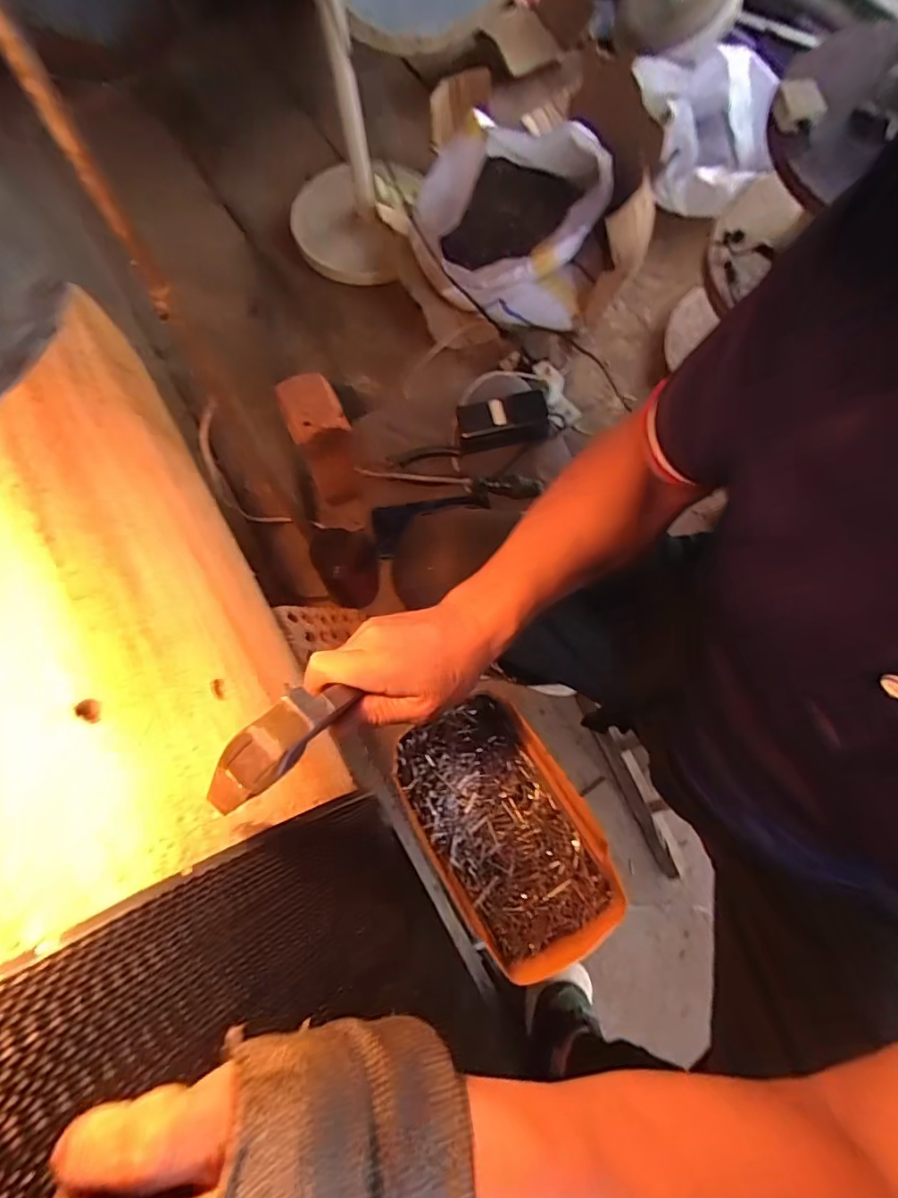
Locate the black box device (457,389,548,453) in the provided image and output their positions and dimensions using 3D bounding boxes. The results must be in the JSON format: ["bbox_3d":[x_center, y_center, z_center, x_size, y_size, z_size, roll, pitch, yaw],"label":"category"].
[{"bbox_3d":[0.077,-0.255,0.778,0.128,0.049,0.049,-10,72,-1],"label":"black box device"}]

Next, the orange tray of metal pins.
[{"bbox_3d":[0.044,0.187,0.461,0.123,0.059,0.206,-30,74,-7],"label":"orange tray of metal pins"}]

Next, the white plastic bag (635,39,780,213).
[{"bbox_3d":[0.526,-0.988,1.141,0.298,0.234,0.234,-24,73,-5],"label":"white plastic bag"}]

